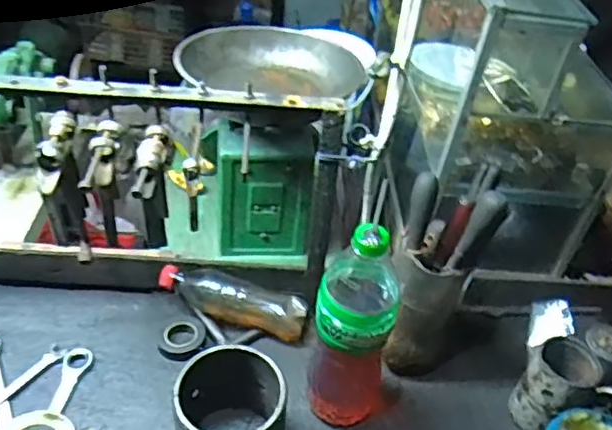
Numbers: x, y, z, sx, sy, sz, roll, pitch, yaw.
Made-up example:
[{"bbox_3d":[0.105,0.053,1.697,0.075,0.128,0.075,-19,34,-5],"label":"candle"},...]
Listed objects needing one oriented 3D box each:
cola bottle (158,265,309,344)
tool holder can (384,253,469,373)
[{"bbox_3d":[-0.094,0.113,0.774,0.192,0.059,0.051,15,40,11],"label":"cola bottle"},{"bbox_3d":[0.137,0.109,0.717,0.085,0.176,0.093,20,41,14],"label":"tool holder can"}]

